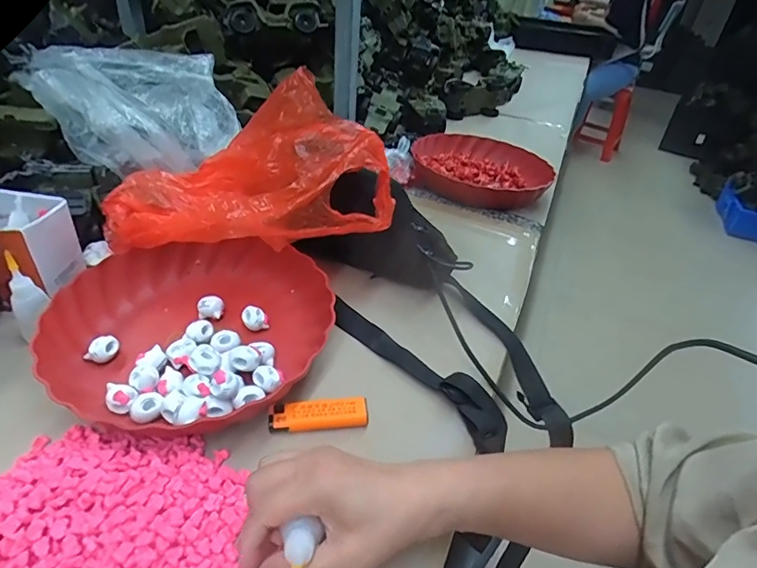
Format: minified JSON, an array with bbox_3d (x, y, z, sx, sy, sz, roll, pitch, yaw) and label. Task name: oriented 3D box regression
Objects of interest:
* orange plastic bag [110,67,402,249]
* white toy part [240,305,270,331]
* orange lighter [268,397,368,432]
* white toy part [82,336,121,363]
[{"bbox_3d":[-0.122,-0.113,0.475,0.270,0.122,0.157,13,37,10],"label":"orange plastic bag"},{"bbox_3d":[-0.122,0.034,0.462,0.026,0.017,0.017,17,38,16],"label":"white toy part"},{"bbox_3d":[-0.049,0.108,0.389,0.079,0.012,0.021,0,37,-7],"label":"orange lighter"},{"bbox_3d":[-0.245,0.057,0.420,0.016,0.019,0.027,24,40,24],"label":"white toy part"}]

